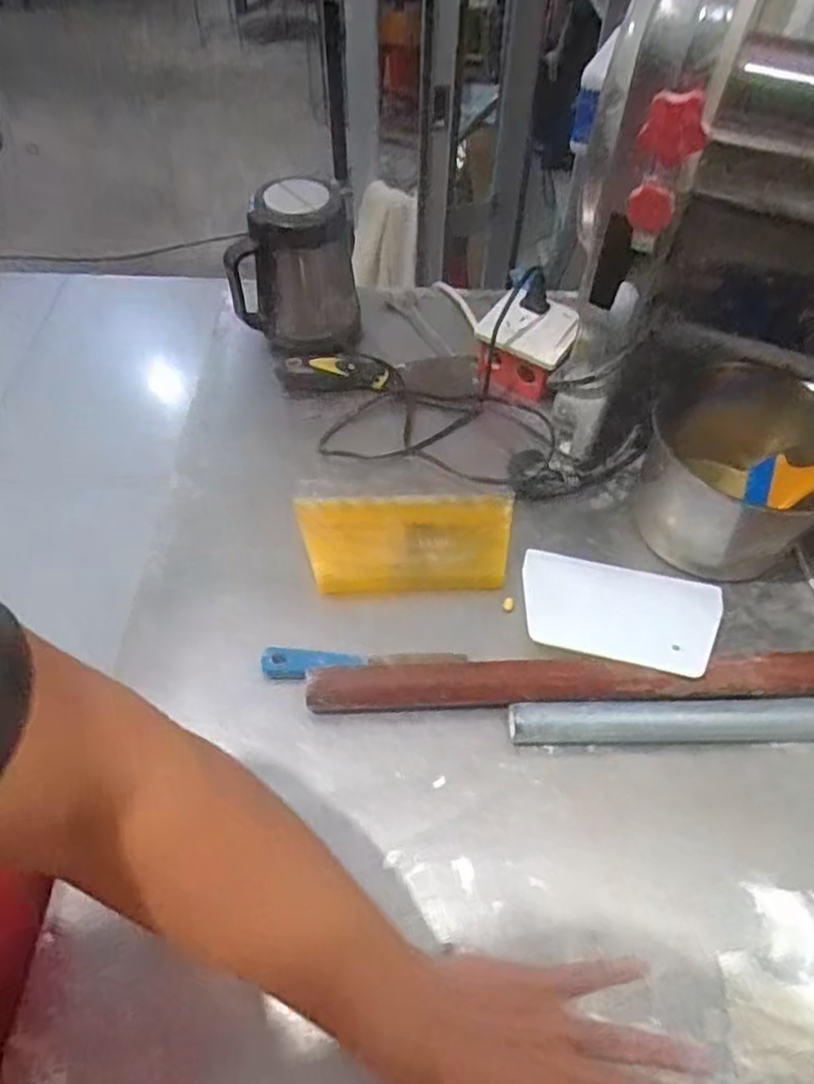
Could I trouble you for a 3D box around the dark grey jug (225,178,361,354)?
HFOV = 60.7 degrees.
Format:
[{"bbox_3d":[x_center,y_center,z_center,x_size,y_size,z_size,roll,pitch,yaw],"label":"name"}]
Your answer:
[{"bbox_3d":[-0.110,-0.256,0.668,0.118,0.136,0.087,-9,55,-6],"label":"dark grey jug"}]

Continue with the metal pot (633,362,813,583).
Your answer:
[{"bbox_3d":[0.273,-0.055,0.583,0.152,0.103,0.149,16,56,11],"label":"metal pot"}]

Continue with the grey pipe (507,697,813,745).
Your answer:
[{"bbox_3d":[0.219,0.123,0.480,0.295,0.020,0.030,-1,55,0],"label":"grey pipe"}]

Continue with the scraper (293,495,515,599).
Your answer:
[{"bbox_3d":[-0.002,0.000,0.567,0.172,0.010,0.092,1,55,0],"label":"scraper"}]

